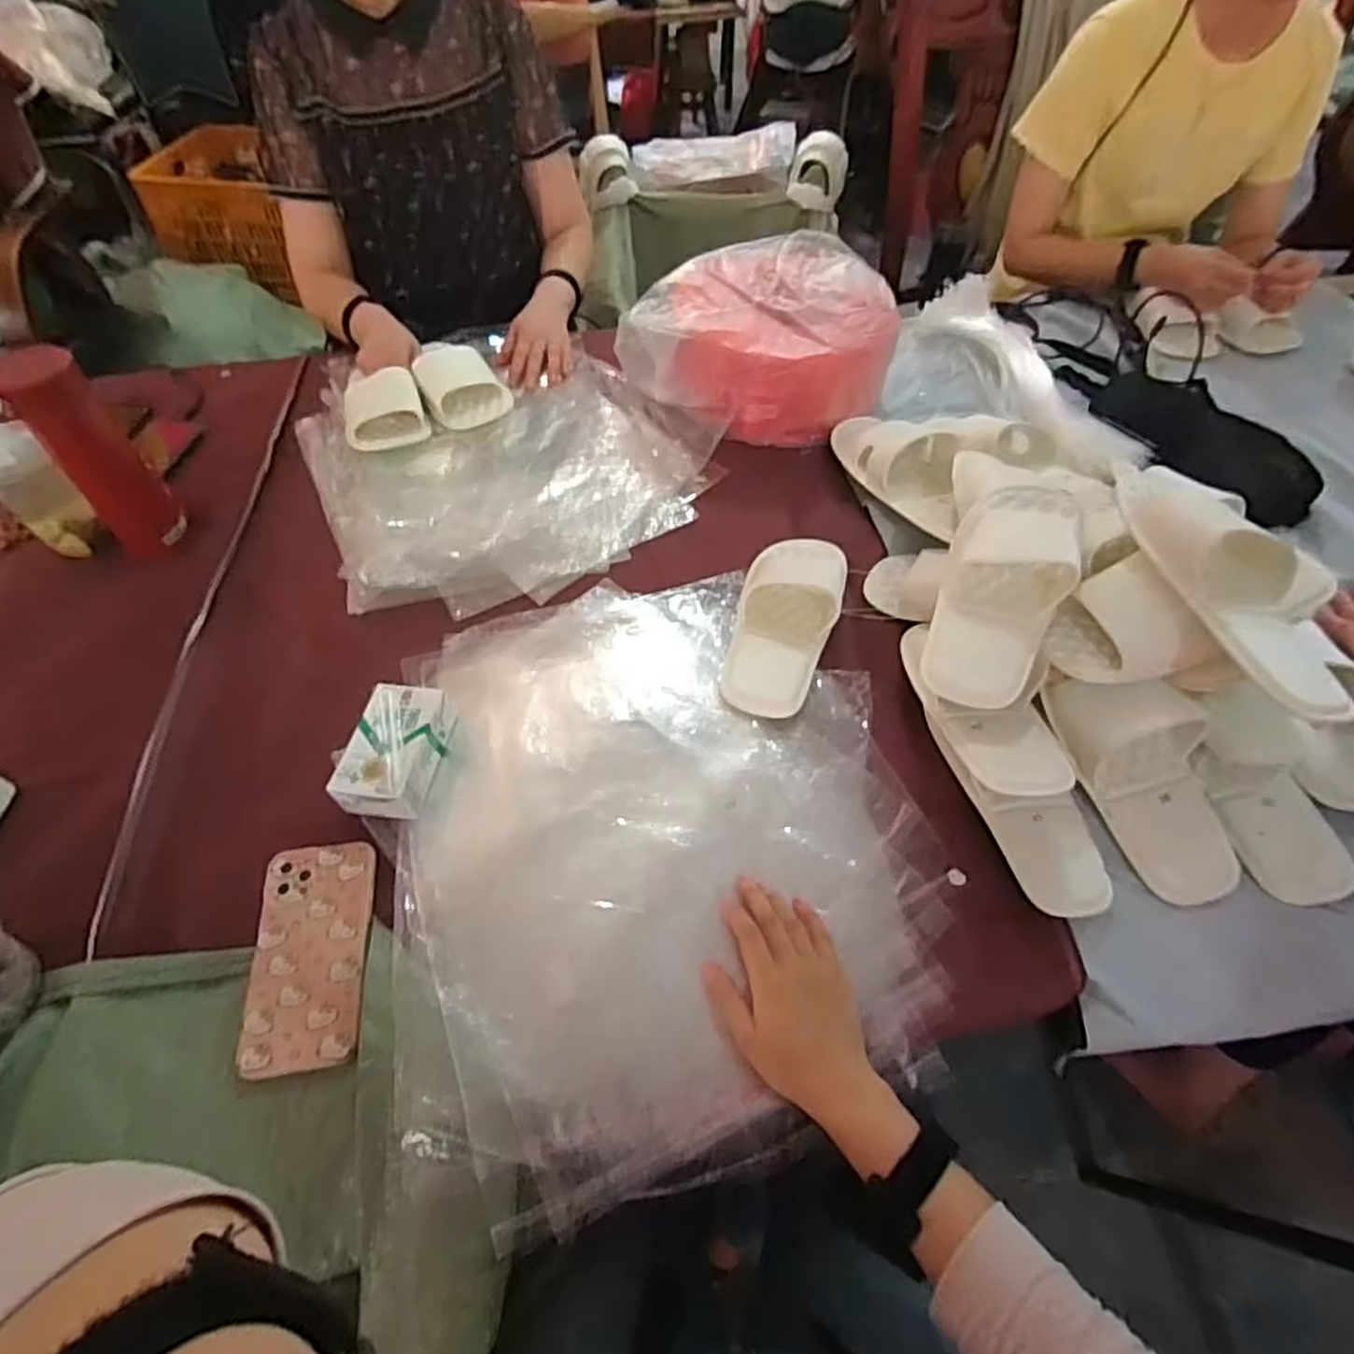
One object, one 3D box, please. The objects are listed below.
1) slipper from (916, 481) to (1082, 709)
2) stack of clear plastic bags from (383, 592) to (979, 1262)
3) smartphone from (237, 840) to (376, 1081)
[{"bbox_3d":[0.284,-0.079,0.629,0.098,0.054,0.232,22,57,16],"label":"slipper"},{"bbox_3d":[-0.011,0.114,0.594,0.405,0.025,0.481,-8,56,-9],"label":"stack of clear plastic bags"},{"bbox_3d":[-0.277,0.204,0.547,0.083,0.011,0.166,-8,54,-5],"label":"smartphone"}]

